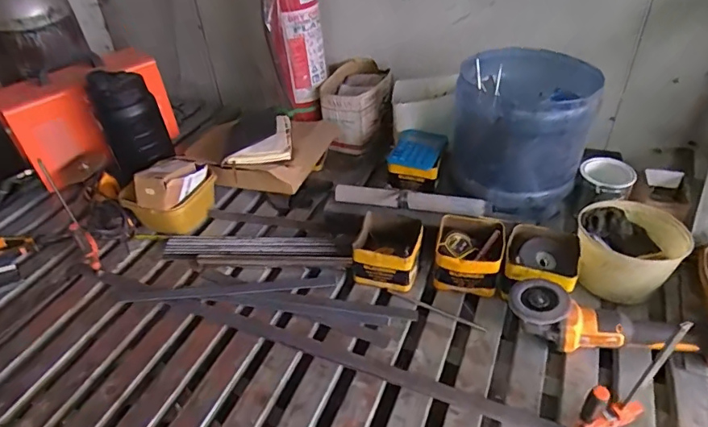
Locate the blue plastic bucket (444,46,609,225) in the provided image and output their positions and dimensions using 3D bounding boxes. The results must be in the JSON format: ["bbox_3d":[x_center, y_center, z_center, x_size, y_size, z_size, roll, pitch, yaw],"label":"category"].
[{"bbox_3d":[0.328,-0.161,0.960,0.243,0.242,0.243,-2,40,2],"label":"blue plastic bucket"}]

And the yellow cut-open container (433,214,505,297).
[{"bbox_3d":[0.216,0.078,0.889,0.122,0.084,0.136,6,43,14],"label":"yellow cut-open container"}]

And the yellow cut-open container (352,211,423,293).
[{"bbox_3d":[0.067,0.073,0.913,0.122,0.084,0.122,8,43,16],"label":"yellow cut-open container"}]

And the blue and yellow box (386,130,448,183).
[{"bbox_3d":[0.141,-0.132,1.064,0.117,0.070,0.111,15,43,22],"label":"blue and yellow box"}]

